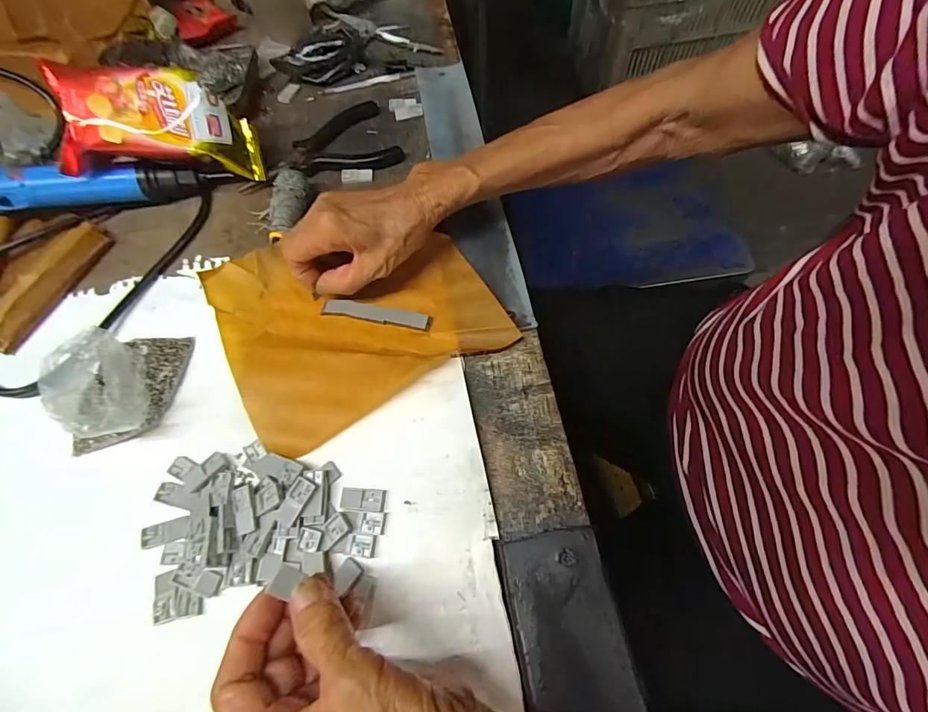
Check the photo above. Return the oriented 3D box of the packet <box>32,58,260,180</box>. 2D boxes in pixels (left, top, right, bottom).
[{"bbox_3d":[-0.255,-0.195,0.367,0.149,0.035,0.075,-1,99,-14],"label":"packet"}]

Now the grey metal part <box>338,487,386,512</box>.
[{"bbox_3d":[-0.064,0.090,0.275,0.028,0.004,0.013,4,64,5],"label":"grey metal part"}]

